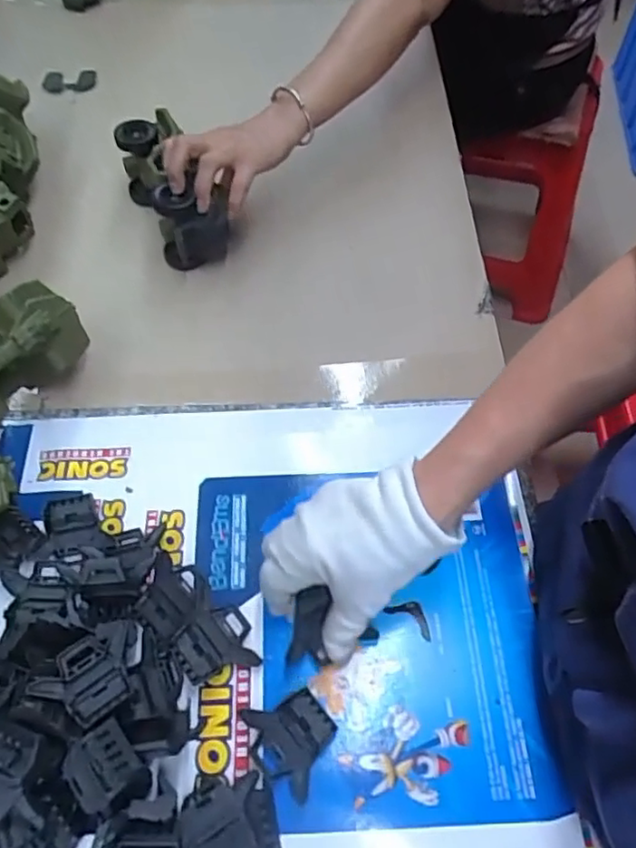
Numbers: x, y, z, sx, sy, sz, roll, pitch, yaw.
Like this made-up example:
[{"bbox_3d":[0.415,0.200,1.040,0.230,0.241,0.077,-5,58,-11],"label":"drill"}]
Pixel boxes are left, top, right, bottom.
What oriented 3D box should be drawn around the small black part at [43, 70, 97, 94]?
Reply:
[{"bbox_3d":[-0.330,-0.452,0.828,0.073,0.023,0.028,-4,59,-2],"label":"small black part"}]

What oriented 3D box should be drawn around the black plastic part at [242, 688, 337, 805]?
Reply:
[{"bbox_3d":[-0.017,0.215,0.429,0.054,0.014,0.063,-35,65,-18],"label":"black plastic part"}]

